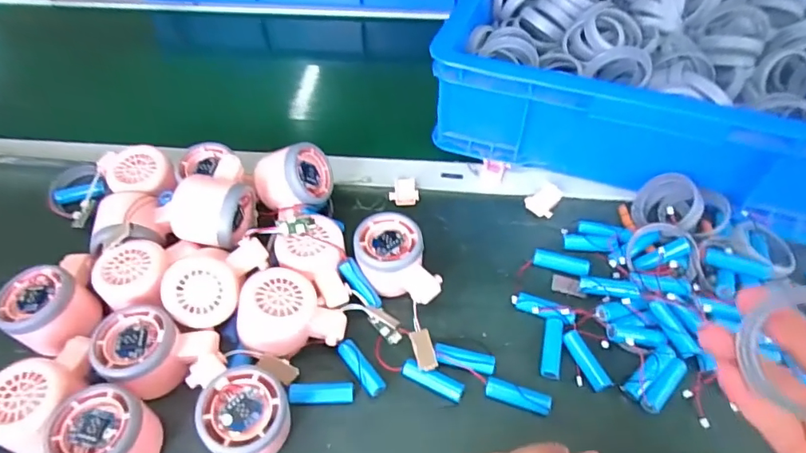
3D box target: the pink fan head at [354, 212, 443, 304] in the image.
[{"bbox_3d":[-0.007,0.035,0.446,0.058,0.053,0.082,-22,55,-14],"label":"pink fan head"}]

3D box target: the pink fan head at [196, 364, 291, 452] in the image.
[{"bbox_3d":[-0.106,0.137,0.354,0.058,0.053,0.062,0,51,1],"label":"pink fan head"}]

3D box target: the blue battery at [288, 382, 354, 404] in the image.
[{"bbox_3d":[-0.062,0.128,0.390,0.048,0.015,0.018,-3,51,-2],"label":"blue battery"}]

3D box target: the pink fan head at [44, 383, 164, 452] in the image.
[{"bbox_3d":[-0.206,0.159,0.346,0.055,0.053,0.085,1,52,4],"label":"pink fan head"}]

